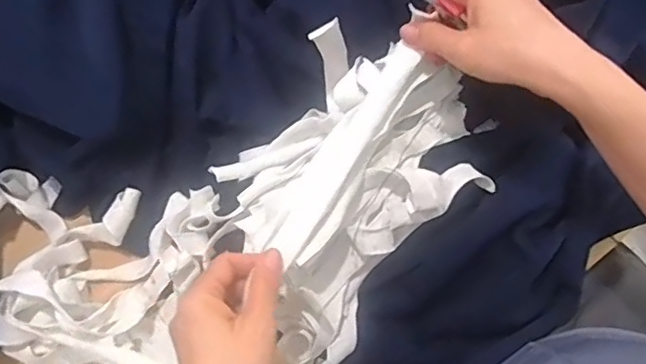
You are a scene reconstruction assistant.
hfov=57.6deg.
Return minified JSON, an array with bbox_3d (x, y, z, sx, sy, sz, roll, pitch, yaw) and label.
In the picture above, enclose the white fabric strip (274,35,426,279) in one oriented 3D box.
[{"bbox_3d":[0.017,-0.021,0.433,0.038,0.017,0.175,27,83,46],"label":"white fabric strip"}]

